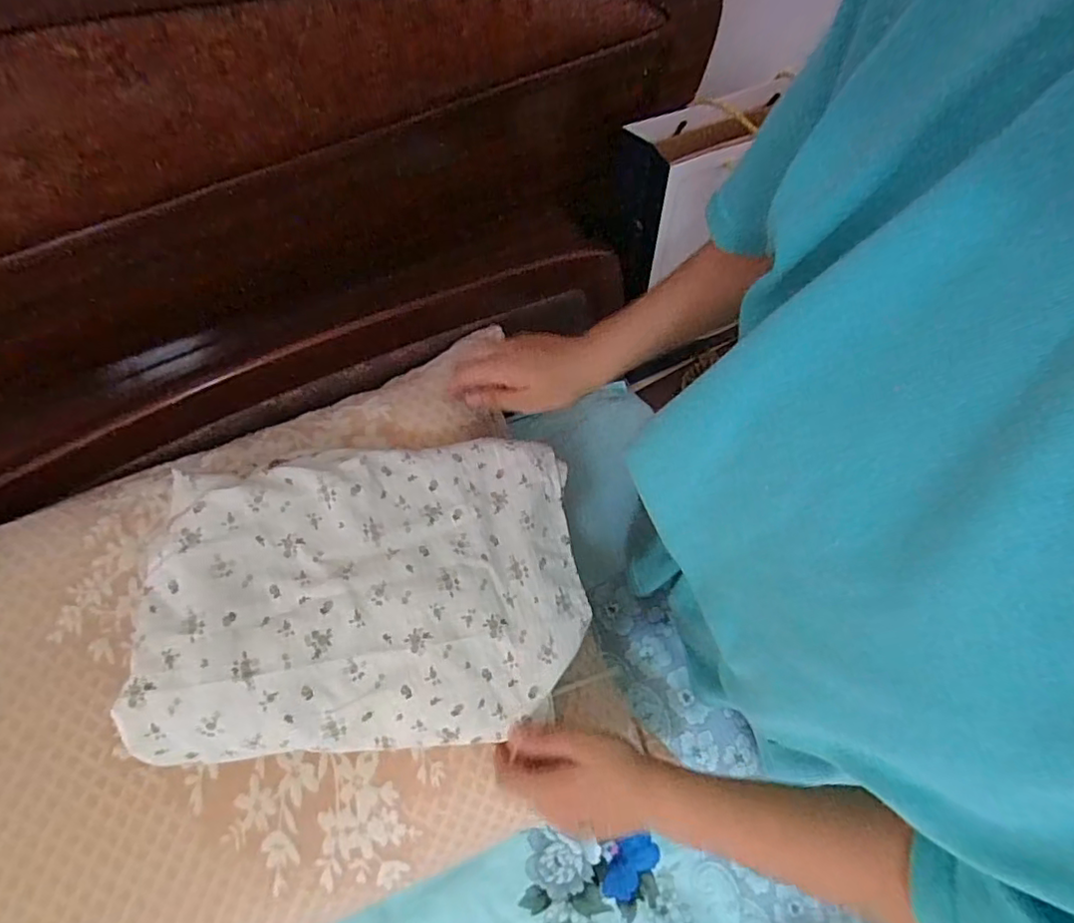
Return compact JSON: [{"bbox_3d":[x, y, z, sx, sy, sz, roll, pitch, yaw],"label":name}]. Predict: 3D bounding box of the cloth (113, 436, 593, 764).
[{"bbox_3d":[-0.119,0.096,0.450,0.298,0.054,0.226,1,67,-17],"label":"cloth"}]

